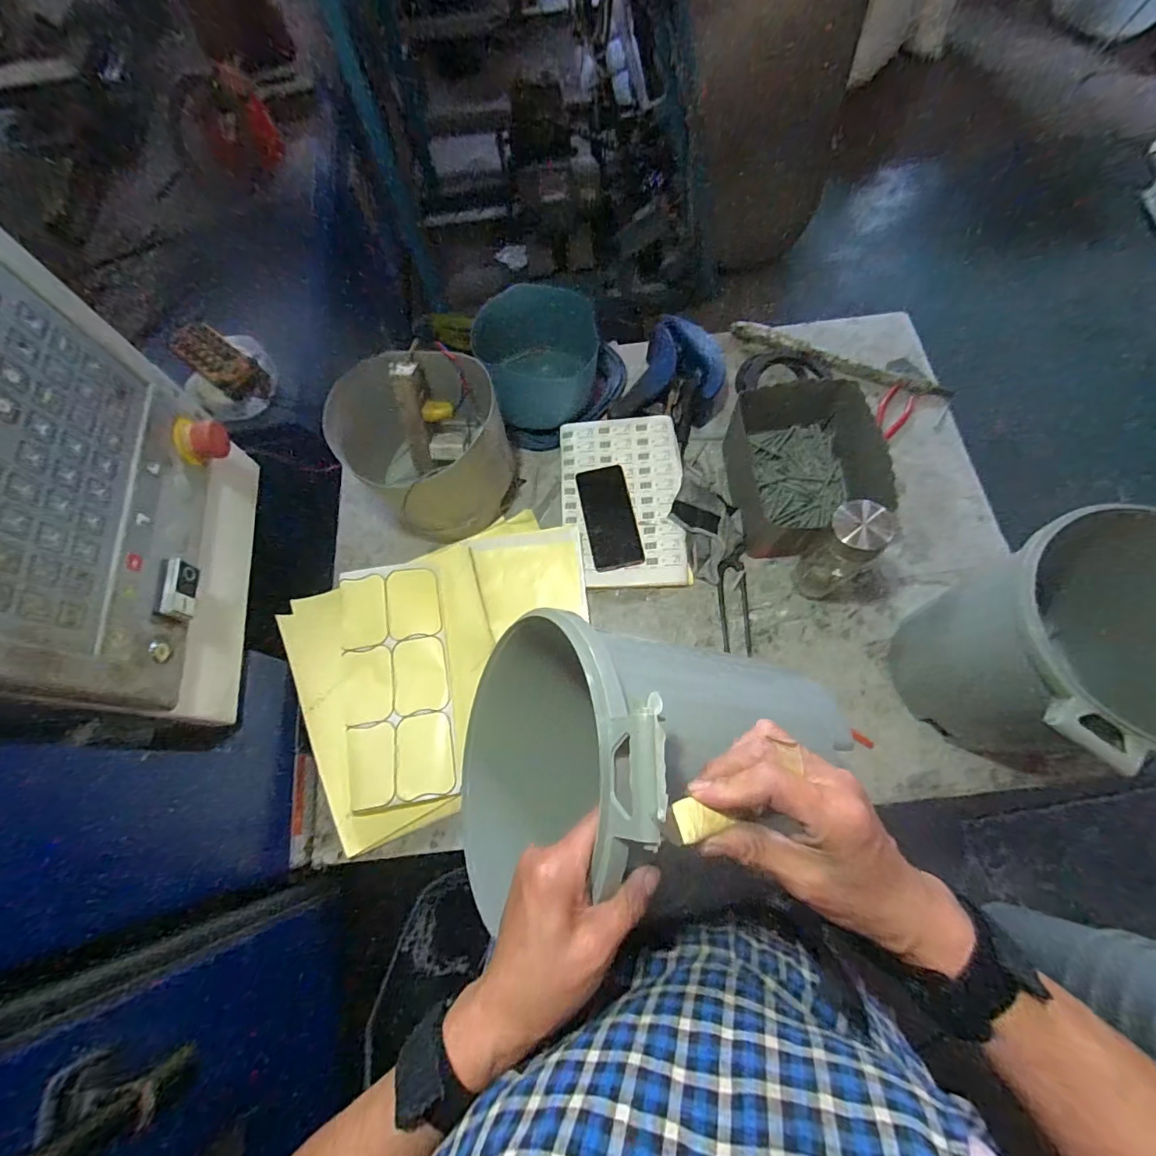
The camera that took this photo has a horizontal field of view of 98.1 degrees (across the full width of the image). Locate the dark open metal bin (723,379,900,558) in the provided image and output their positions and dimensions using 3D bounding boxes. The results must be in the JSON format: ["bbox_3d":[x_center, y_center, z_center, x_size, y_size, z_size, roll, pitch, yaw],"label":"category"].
[{"bbox_3d":[0.340,-0.162,0.772,0.187,0.117,0.257,-4,69,1],"label":"dark open metal bin"}]

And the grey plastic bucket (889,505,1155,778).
[{"bbox_3d":[0.552,0.086,0.572,0.281,0.280,0.240,-10,69,-1],"label":"grey plastic bucket"}]

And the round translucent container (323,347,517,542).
[{"bbox_3d":[-0.223,-0.197,0.745,0.224,0.168,0.208,-1,69,2],"label":"round translucent container"}]

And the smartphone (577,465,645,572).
[{"bbox_3d":[0.050,-0.097,0.783,0.078,0.010,0.169,-10,69,-1],"label":"smartphone"}]

